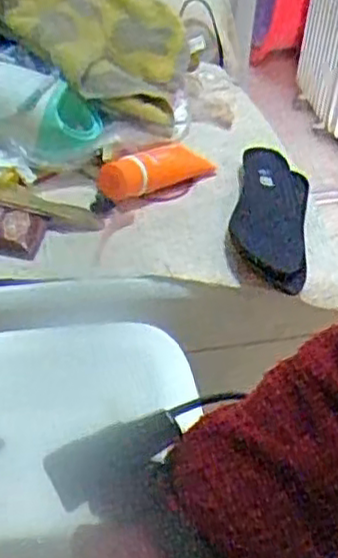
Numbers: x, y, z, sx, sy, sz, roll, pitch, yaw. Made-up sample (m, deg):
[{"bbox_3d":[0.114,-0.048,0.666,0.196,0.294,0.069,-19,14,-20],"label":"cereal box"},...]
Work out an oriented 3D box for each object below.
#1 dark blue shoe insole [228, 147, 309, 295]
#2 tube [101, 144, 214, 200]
[{"bbox_3d":[0.103,-0.068,0.718,0.073,0.026,0.209,7,41,4],"label":"dark blue shoe insole"},{"bbox_3d":[-0.011,-0.113,0.713,0.039,0.033,0.140,35,38,31],"label":"tube"}]

